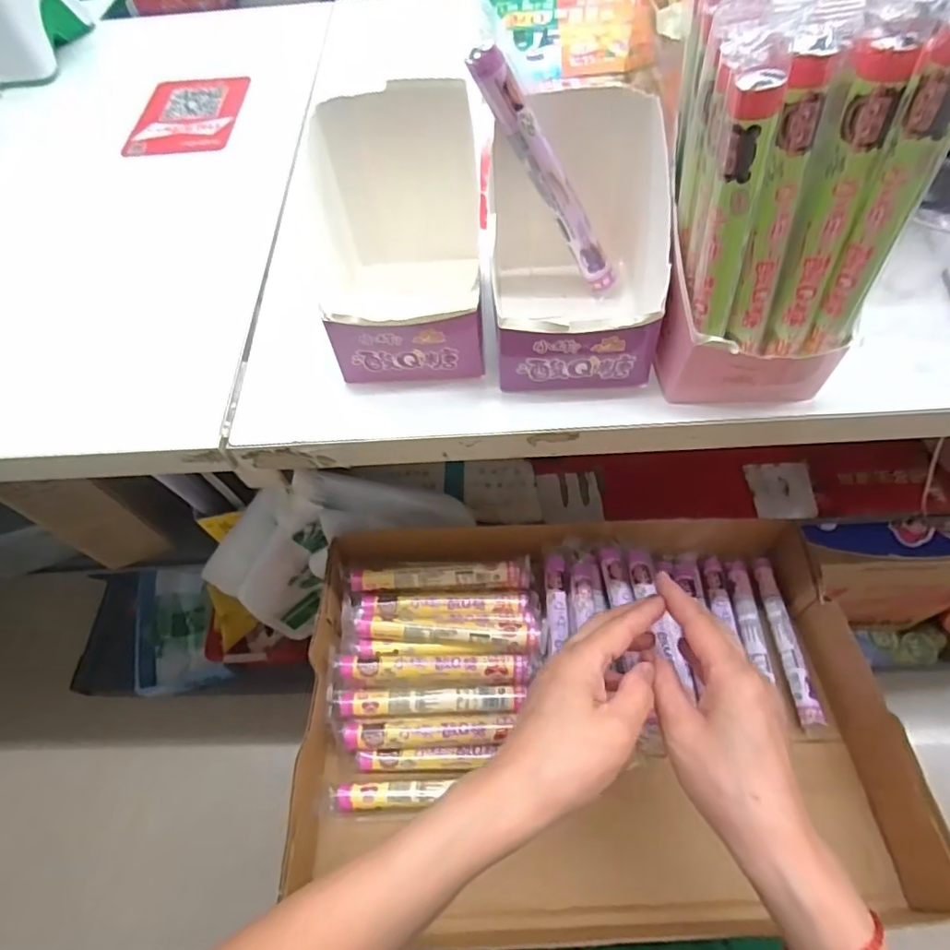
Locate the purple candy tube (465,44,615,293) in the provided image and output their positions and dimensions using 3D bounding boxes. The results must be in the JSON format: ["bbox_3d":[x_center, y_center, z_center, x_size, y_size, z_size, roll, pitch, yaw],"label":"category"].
[{"bbox_3d":[0.041,-0.152,0.298,0.013,0.140,0.010,-7,54,36],"label":"purple candy tube"}]

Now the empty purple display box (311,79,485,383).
[{"bbox_3d":[-0.042,-0.124,0.311,0.089,0.098,0.116,-4,60,2],"label":"empty purple display box"}]

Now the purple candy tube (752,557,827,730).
[{"bbox_3d":[0.263,0.135,0.479,0.018,0.023,0.142,-1,60,3],"label":"purple candy tube"}]

